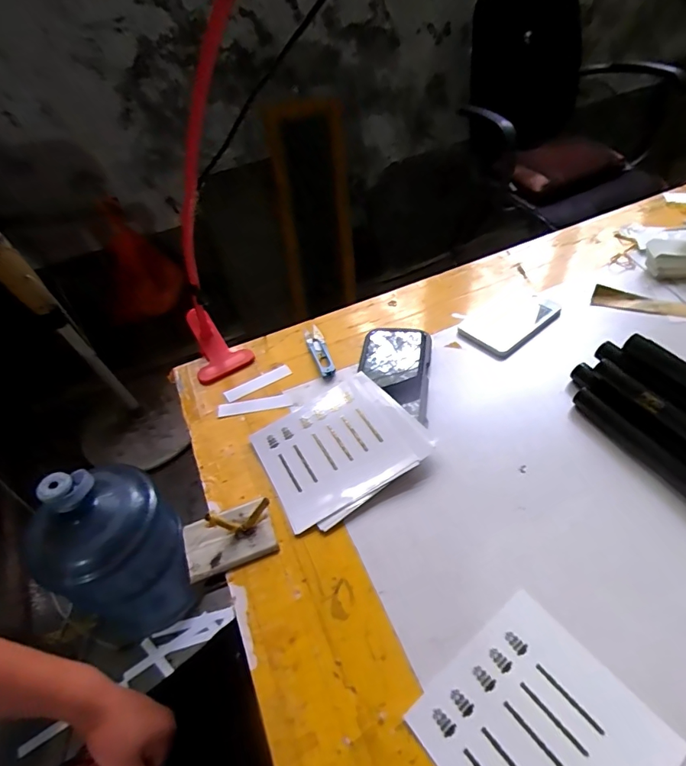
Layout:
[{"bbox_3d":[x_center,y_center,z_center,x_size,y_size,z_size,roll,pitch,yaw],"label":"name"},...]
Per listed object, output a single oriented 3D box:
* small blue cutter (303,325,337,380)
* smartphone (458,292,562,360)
[{"bbox_3d":[-0.030,-0.039,0.581,0.022,0.008,0.093,-15,46,-8],"label":"small blue cutter"},{"bbox_3d":[0.215,-0.082,0.589,0.126,0.012,0.079,-33,51,-23],"label":"smartphone"}]

